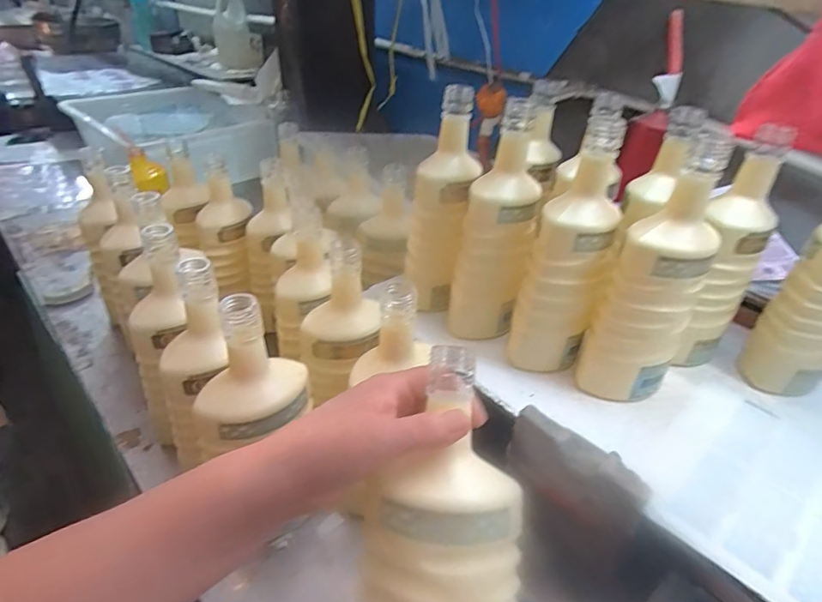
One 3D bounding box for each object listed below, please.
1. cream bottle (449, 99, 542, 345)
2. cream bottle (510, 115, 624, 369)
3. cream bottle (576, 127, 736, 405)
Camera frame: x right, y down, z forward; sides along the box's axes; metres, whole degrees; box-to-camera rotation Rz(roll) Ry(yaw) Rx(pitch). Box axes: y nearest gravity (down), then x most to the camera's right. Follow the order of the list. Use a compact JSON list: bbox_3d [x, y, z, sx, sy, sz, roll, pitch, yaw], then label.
[{"bbox_3d":[0.092,-0.075,0.533,0.081,0.244,0.069,8,38,8],"label":"cream bottle"},{"bbox_3d":[0.157,-0.039,0.490,0.079,0.238,0.082,14,39,15],"label":"cream bottle"},{"bbox_3d":[0.227,-0.007,0.454,0.071,0.233,0.077,28,44,30],"label":"cream bottle"}]

